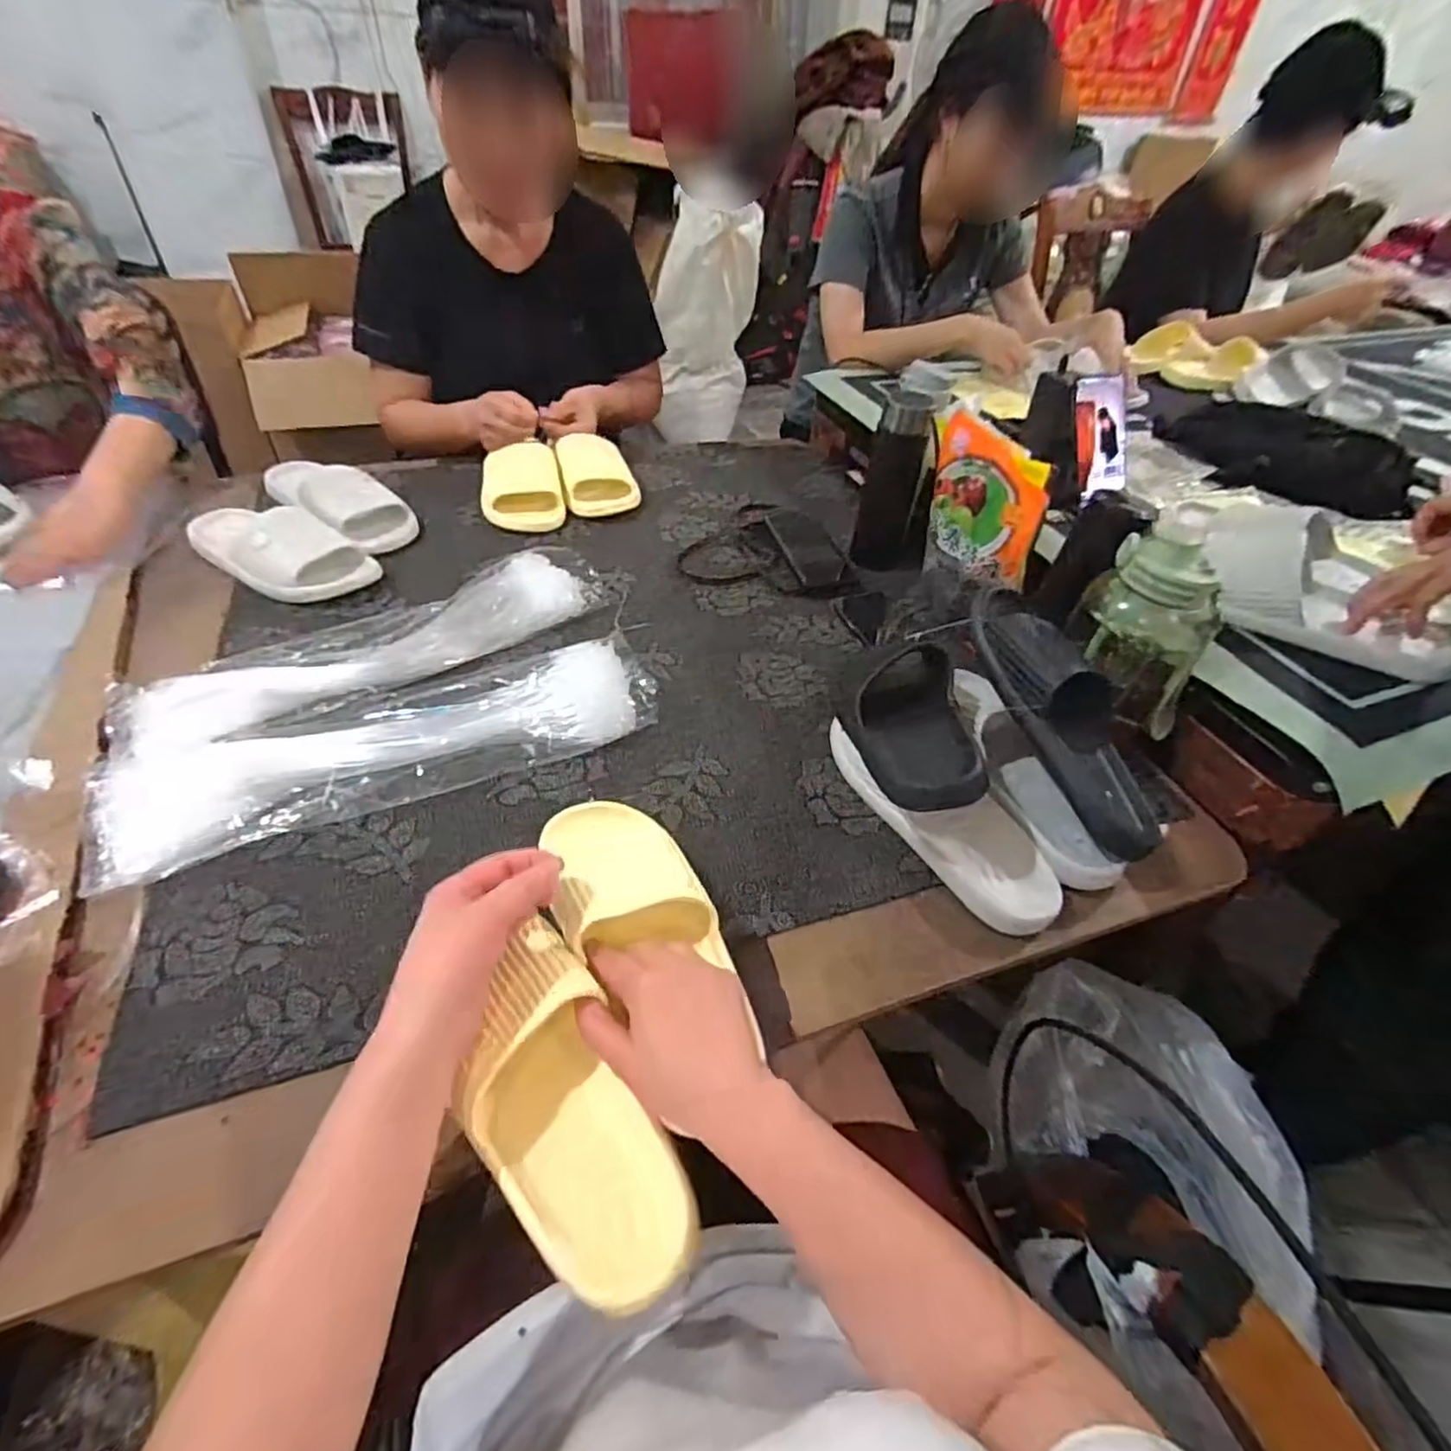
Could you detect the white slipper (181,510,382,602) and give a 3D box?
[{"bbox_3d":[-0.523,-0.220,0.800,0.236,0.066,0.118,31,50,24],"label":"white slipper"}]

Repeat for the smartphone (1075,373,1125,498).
[{"bbox_3d":[0.450,-0.346,0.824,0.058,0.132,0.015,-10,12,-14],"label":"smartphone"}]

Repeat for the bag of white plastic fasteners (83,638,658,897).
[{"bbox_3d":[-0.282,0.014,0.615,0.458,0.040,0.124,-18,49,-21],"label":"bag of white plastic fasteners"}]

